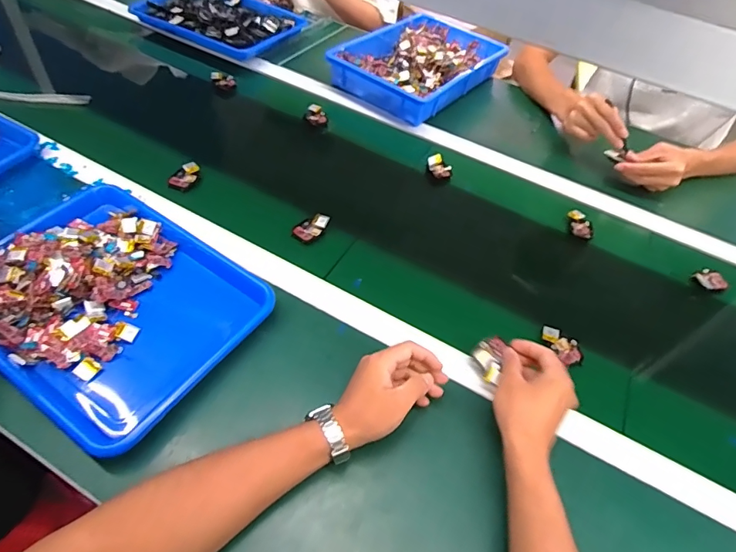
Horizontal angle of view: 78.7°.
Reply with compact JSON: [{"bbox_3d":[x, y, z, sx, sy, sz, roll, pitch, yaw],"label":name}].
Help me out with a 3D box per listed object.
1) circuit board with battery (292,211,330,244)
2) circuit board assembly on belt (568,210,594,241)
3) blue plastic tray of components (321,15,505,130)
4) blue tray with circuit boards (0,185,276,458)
[{"bbox_3d":[-0.084,-0.073,0.671,0.036,0.018,0.054,31,55,17],"label":"circuit board with battery"},{"bbox_3d":[0.352,-0.086,0.740,0.037,0.015,0.054,2,51,-5],"label":"circuit board assembly on belt"},{"bbox_3d":[0.115,-0.475,0.984,0.261,0.057,0.375,34,56,19],"label":"blue plastic tray of components"},{"bbox_3d":[-0.308,0.024,0.551,0.334,0.051,0.264,30,54,17],"label":"blue tray with circuit boards"}]

